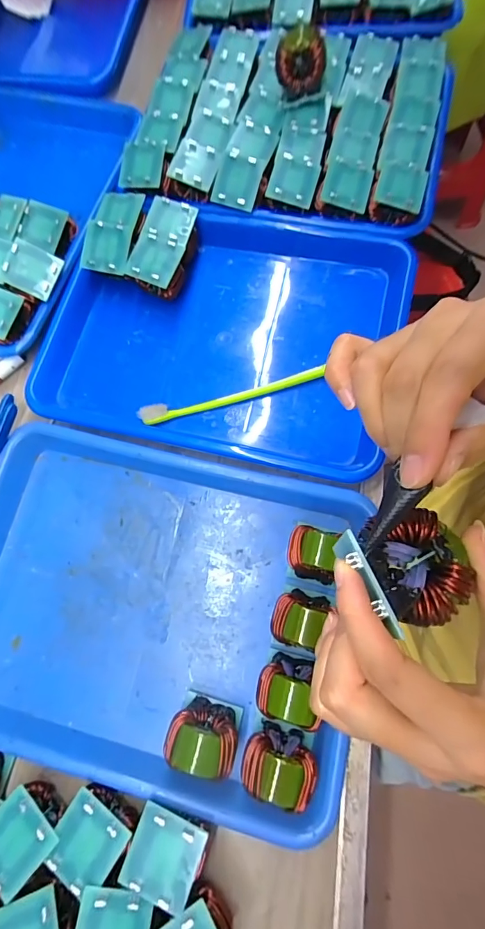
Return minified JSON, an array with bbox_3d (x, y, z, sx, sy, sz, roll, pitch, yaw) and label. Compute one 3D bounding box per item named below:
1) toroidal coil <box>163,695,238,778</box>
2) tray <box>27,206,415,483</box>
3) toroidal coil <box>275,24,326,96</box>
[{"bbox_3d":[-0.027,0.192,0.295,0.048,0.047,0.035,10,75,7],"label":"toroidal coil"},{"bbox_3d":[-0.021,-0.128,0.400,0.329,0.039,0.251,13,75,8],"label":"tray"},{"bbox_3d":[0.056,-0.387,0.397,0.046,0.048,0.015,-5,74,3],"label":"toroidal coil"}]

